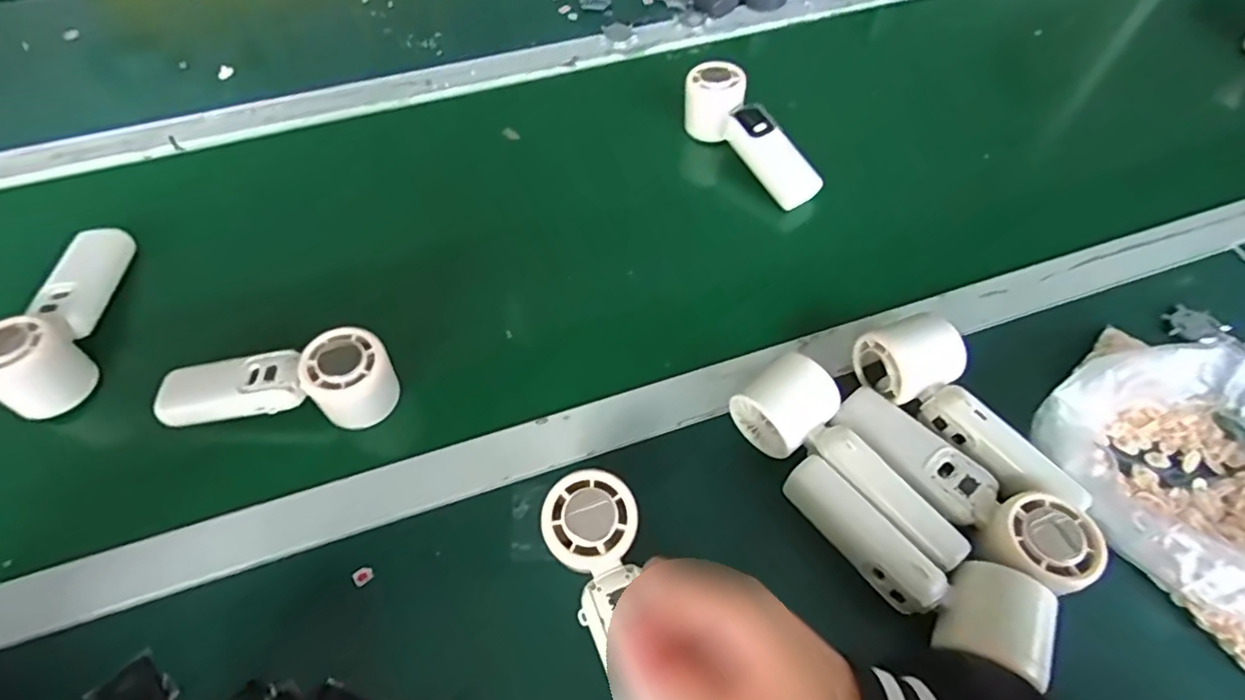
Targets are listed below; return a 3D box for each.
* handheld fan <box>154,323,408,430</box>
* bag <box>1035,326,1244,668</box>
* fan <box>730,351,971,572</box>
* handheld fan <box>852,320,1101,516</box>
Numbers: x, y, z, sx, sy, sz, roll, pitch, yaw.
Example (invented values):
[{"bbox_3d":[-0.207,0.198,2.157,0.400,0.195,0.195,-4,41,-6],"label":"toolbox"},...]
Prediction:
[{"bbox_3d":[-0.246,0.021,0.437,0.162,0.051,0.060,2,58,1],"label":"handheld fan"},{"bbox_3d":[0.391,0.080,0.406,0.171,0.050,0.188,-38,66,-21],"label":"bag"},{"bbox_3d":[0.149,0.075,0.407,0.054,0.048,0.163,-36,65,-20],"label":"fan"},{"bbox_3d":[0.233,0.045,0.424,0.064,0.045,0.164,-21,61,-13],"label":"handheld fan"}]

